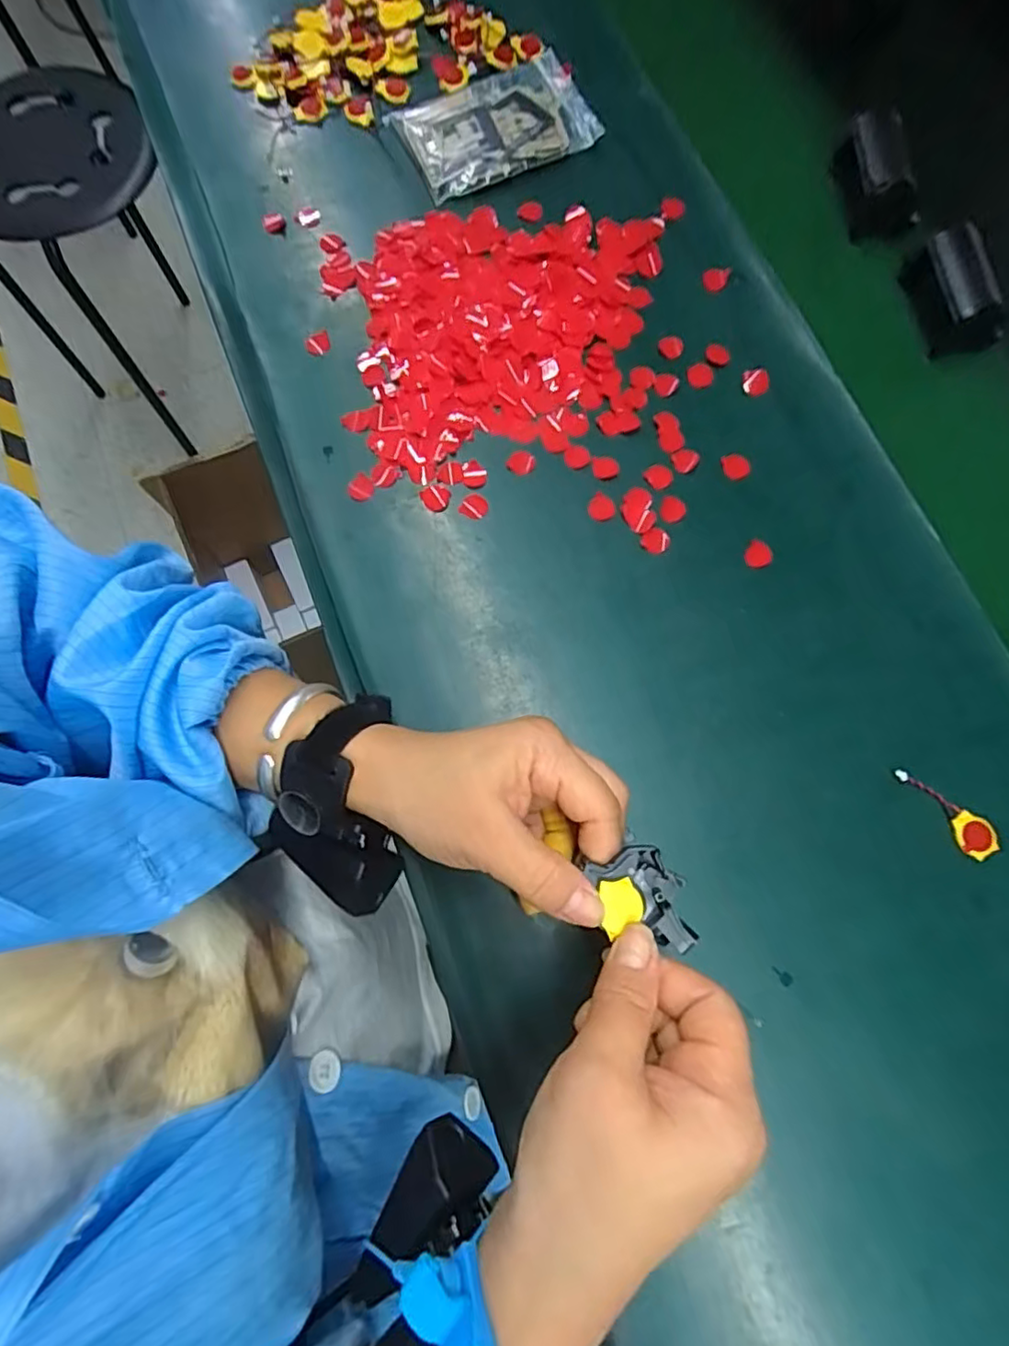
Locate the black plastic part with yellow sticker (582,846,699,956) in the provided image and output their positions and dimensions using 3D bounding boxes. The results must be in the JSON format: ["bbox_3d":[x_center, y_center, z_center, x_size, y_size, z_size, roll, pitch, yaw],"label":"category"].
[{"bbox_3d":[0.058,0.096,0.253,0.035,0.008,0.043,-17,77,-3],"label":"black plastic part with yellow sticker"}]

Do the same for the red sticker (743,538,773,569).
[{"bbox_3d":[0.151,-0.070,0.360,0.016,0.004,0.017,34,79,8],"label":"red sticker"}]

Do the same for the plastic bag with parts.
[{"bbox_3d":[-0.006,-0.393,0.434,0.128,0.015,0.089,-25,78,-5],"label":"plastic bag with parts"}]

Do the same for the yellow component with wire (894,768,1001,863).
[{"bbox_3d":[0.239,0.072,0.324,0.022,0.004,0.061,-37,79,-8],"label":"yellow component with wire"}]

